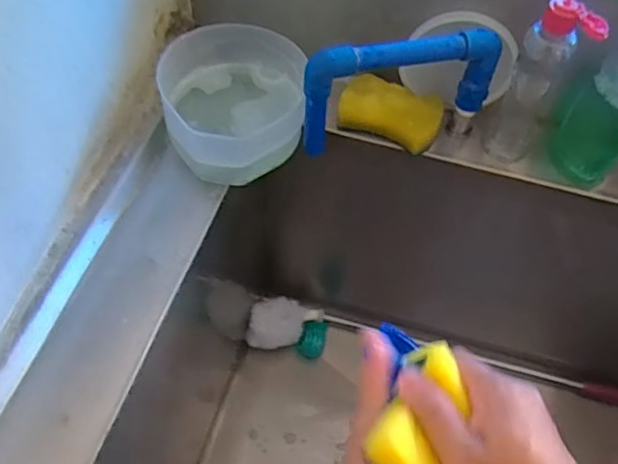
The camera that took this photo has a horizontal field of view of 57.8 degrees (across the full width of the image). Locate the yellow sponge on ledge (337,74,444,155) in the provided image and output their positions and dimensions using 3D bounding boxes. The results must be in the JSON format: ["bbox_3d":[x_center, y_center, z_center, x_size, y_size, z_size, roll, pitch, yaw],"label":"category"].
[{"bbox_3d":[0.082,-0.122,0.571,0.101,0.030,0.061,22,57,11],"label":"yellow sponge on ledge"}]

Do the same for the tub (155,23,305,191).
[{"bbox_3d":[-0.073,-0.128,0.540,0.137,0.085,0.162,10,55,2],"label":"tub"}]

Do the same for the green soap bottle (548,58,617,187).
[{"bbox_3d":[0.275,-0.118,0.508,0.069,0.163,0.050,31,59,16],"label":"green soap bottle"}]

